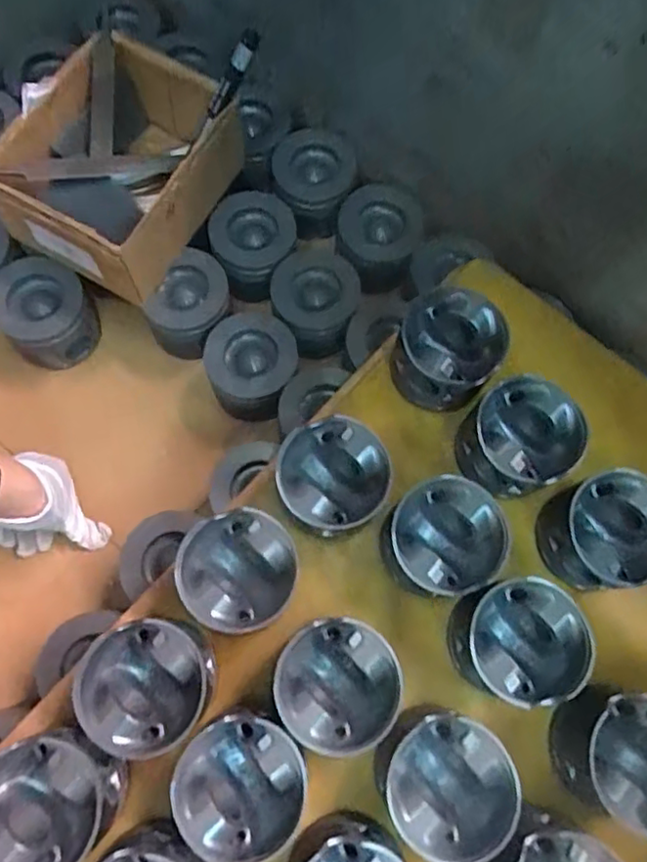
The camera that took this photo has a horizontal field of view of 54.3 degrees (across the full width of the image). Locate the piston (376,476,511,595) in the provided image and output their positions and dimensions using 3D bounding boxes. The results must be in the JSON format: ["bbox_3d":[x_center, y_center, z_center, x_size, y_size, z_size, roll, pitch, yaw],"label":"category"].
[{"bbox_3d":[0.095,0.087,0.506,0.089,0.066,0.086,1,72,-2],"label":"piston"}]

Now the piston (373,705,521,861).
[{"bbox_3d":[0.085,0.250,0.455,0.087,0.065,0.090,1,72,-2],"label":"piston"}]

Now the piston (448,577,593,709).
[{"bbox_3d":[0.147,0.161,0.486,0.086,0.068,0.085,1,72,-2],"label":"piston"}]

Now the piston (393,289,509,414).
[{"bbox_3d":[0.111,-0.070,0.569,0.090,0.085,0.093,1,72,-2],"label":"piston"}]

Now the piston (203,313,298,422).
[{"bbox_3d":[-0.071,-0.063,0.638,0.088,0.061,0.094,1,72,-2],"label":"piston"}]

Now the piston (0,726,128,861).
[{"bbox_3d":[-0.191,0.259,0.441,0.091,0.066,0.086,1,72,-2],"label":"piston"}]

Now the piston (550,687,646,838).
[{"bbox_3d":[0.226,0.238,0.463,0.097,0.062,0.091,1,72,-2],"label":"piston"}]

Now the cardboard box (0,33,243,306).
[{"bbox_3d":[-0.193,-0.254,0.619,0.162,0.119,0.221,26,73,6],"label":"cardboard box"}]

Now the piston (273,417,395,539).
[{"bbox_3d":[0.008,0.038,0.510,0.088,0.050,0.085,-38,77,-13],"label":"piston"}]

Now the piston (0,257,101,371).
[{"bbox_3d":[-0.280,-0.117,0.637,0.086,0.081,0.089,1,72,-2],"label":"piston"}]

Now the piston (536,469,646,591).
[{"bbox_3d":[0.230,0.081,0.517,0.094,0.069,0.091,1,72,-2],"label":"piston"}]

